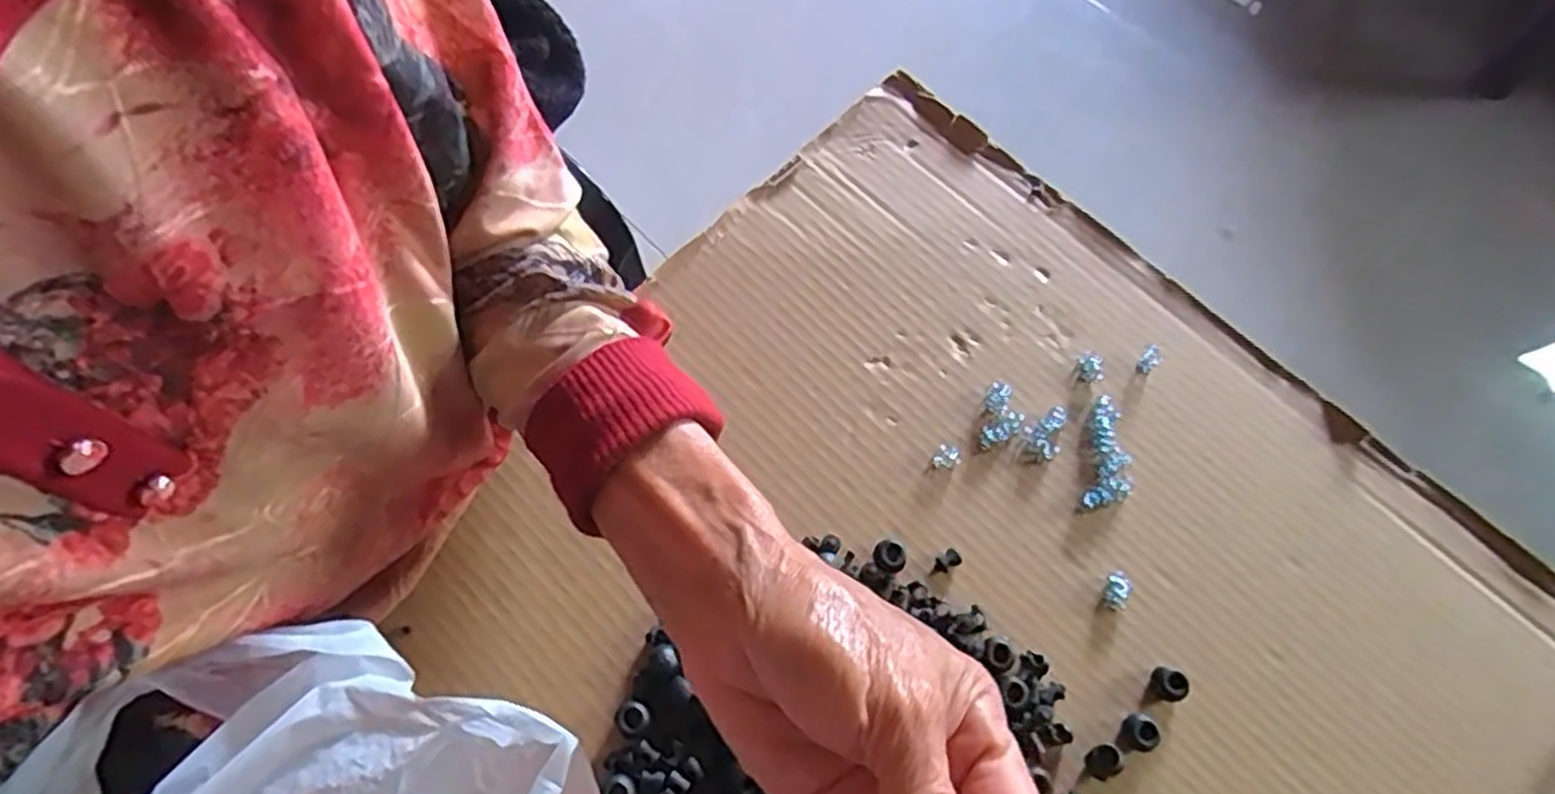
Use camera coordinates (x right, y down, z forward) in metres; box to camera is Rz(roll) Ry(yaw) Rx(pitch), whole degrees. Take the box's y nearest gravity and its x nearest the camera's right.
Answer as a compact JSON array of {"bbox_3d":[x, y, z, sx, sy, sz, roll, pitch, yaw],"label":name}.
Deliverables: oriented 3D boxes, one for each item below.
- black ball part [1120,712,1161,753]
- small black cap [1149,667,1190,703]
[{"bbox_3d":[0.159,0.149,0.350,0.015,0.014,0.015,7,69,2],"label":"black ball part"},{"bbox_3d":[0.176,0.130,0.356,0.012,0.014,0.014,7,69,2],"label":"small black cap"}]

